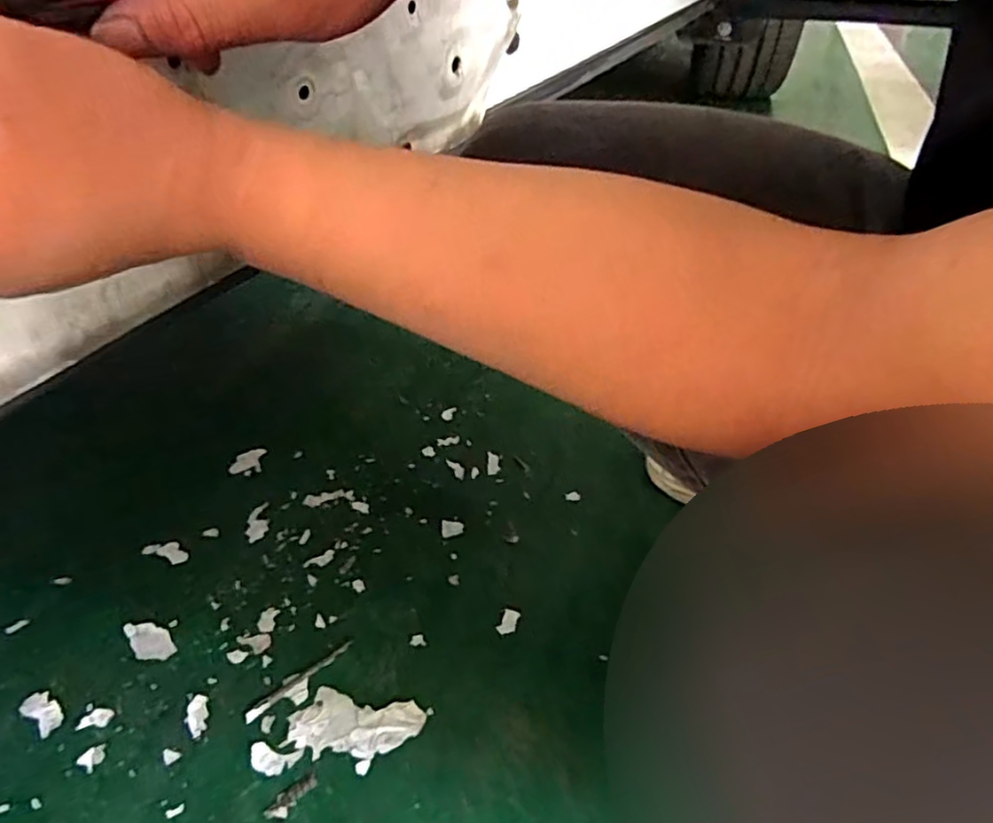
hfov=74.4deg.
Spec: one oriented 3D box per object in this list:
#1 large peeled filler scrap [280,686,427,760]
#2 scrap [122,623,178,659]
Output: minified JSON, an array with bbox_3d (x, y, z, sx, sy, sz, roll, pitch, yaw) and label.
[{"bbox_3d":[-0.113,0.249,0.523,0.104,0.004,0.050,5,41,8],"label":"large peeled filler scrap"},{"bbox_3d":[-0.309,0.203,0.584,0.031,0.004,0.054,-28,47,-28],"label":"scrap"}]

